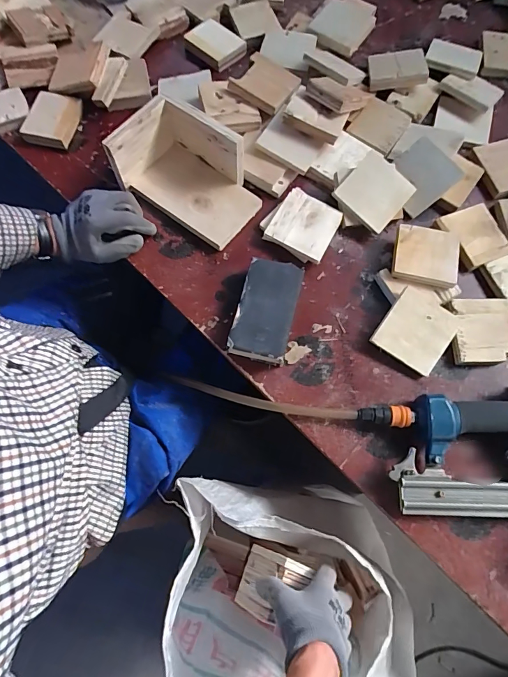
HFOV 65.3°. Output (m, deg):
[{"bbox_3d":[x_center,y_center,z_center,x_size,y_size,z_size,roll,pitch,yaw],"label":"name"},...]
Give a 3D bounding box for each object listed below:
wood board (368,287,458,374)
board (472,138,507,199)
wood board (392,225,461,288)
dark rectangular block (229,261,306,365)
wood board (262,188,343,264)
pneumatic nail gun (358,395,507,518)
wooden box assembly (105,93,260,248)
[{"bbox_3d":[0.219,-0.011,0.535,0.088,0.009,0.092,33,88,4],"label":"wood board"},{"bbox_3d":[0.401,-0.275,0.636,0.088,0.020,0.093,-22,75,-6],"label":"board"},{"bbox_3d":[0.245,-0.118,0.565,0.090,0.019,0.085,12,75,3],"label":"wood board"},{"bbox_3d":[0.016,-0.037,0.543,0.076,0.041,0.138,14,72,2],"label":"dark rectangular block"},{"bbox_3d":[0.075,-0.170,0.588,0.090,0.013,0.093,27,79,8],"label":"wood board"},{"bbox_3d":[0.271,0.141,0.483,0.260,0.057,0.159,-6,74,-1],"label":"pneumatic nail gun"},{"bbox_3d":[-0.091,-0.241,0.572,0.195,0.089,0.126,31,77,8],"label":"wooden box assembly"}]

